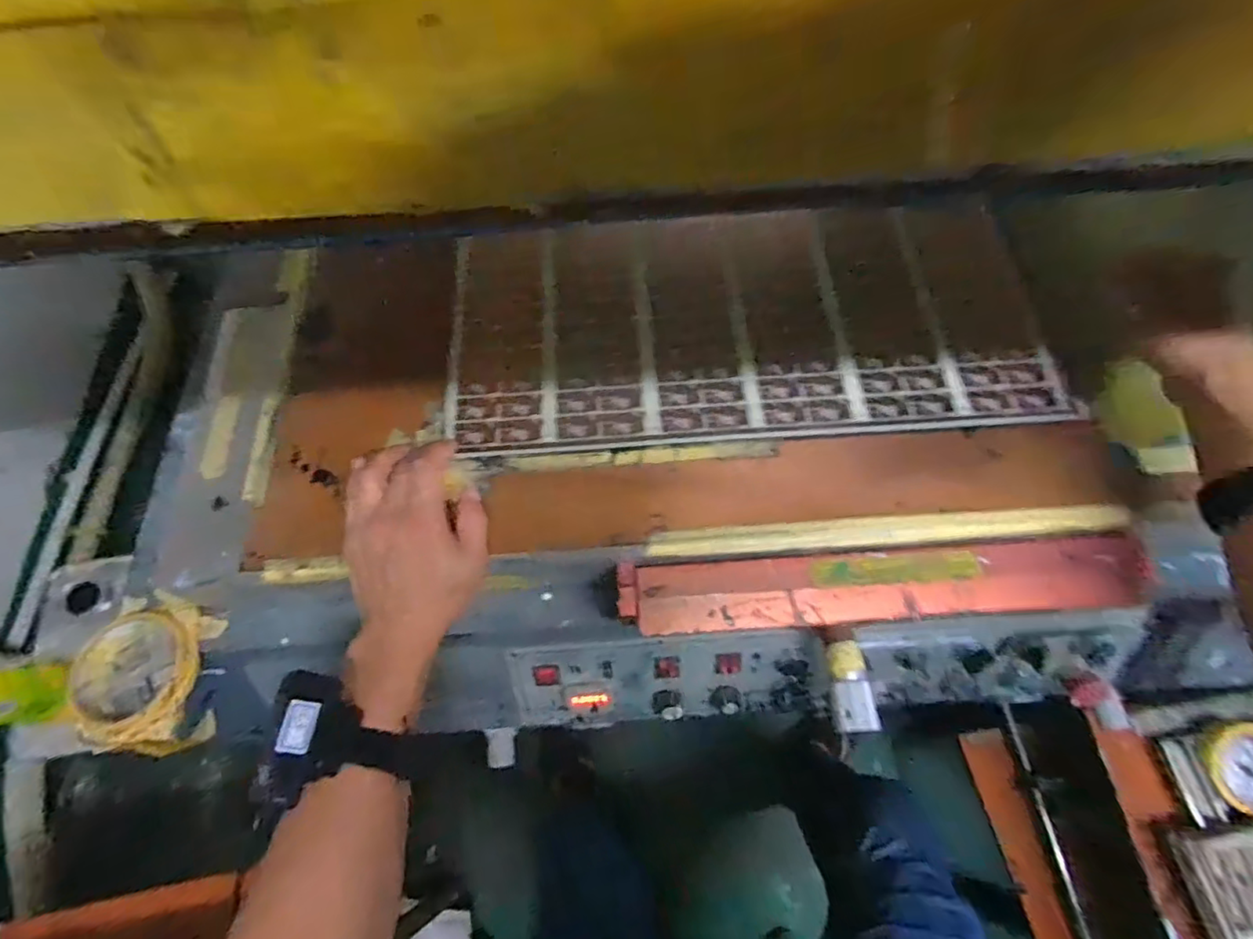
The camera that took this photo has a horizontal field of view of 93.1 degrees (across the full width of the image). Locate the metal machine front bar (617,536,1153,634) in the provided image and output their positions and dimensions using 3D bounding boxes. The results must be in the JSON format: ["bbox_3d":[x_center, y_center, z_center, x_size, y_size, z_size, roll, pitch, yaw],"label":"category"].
[{"bbox_3d":[0.188,0.087,0.445,0.381,0.022,0.051,-3,66,-1],"label":"metal machine front bar"}]

